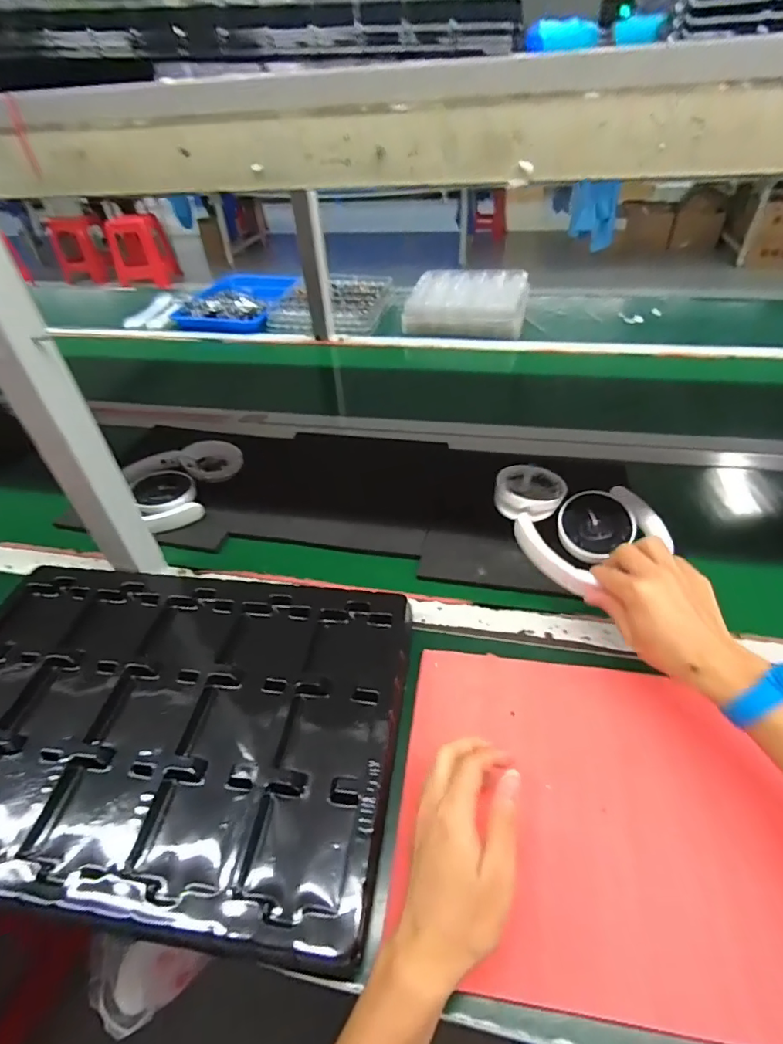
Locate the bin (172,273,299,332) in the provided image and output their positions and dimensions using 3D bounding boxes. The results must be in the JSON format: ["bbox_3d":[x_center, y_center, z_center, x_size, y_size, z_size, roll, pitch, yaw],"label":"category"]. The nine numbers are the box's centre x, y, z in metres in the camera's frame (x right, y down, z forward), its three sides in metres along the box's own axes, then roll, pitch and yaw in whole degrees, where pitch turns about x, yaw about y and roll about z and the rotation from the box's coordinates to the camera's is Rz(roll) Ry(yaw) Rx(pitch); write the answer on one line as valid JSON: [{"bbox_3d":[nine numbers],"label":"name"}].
[{"bbox_3d":[-0.396,-0.586,1.329,0.283,0.058,0.308,3,43,9],"label":"bin"}]

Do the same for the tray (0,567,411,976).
[{"bbox_3d":[-0.223,0.180,0.479,0.464,0.033,0.312,4,43,9],"label":"tray"}]

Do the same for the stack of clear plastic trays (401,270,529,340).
[{"bbox_3d":[0.184,-0.523,1.203,0.270,0.071,0.250,7,43,12],"label":"stack of clear plastic trays"}]

